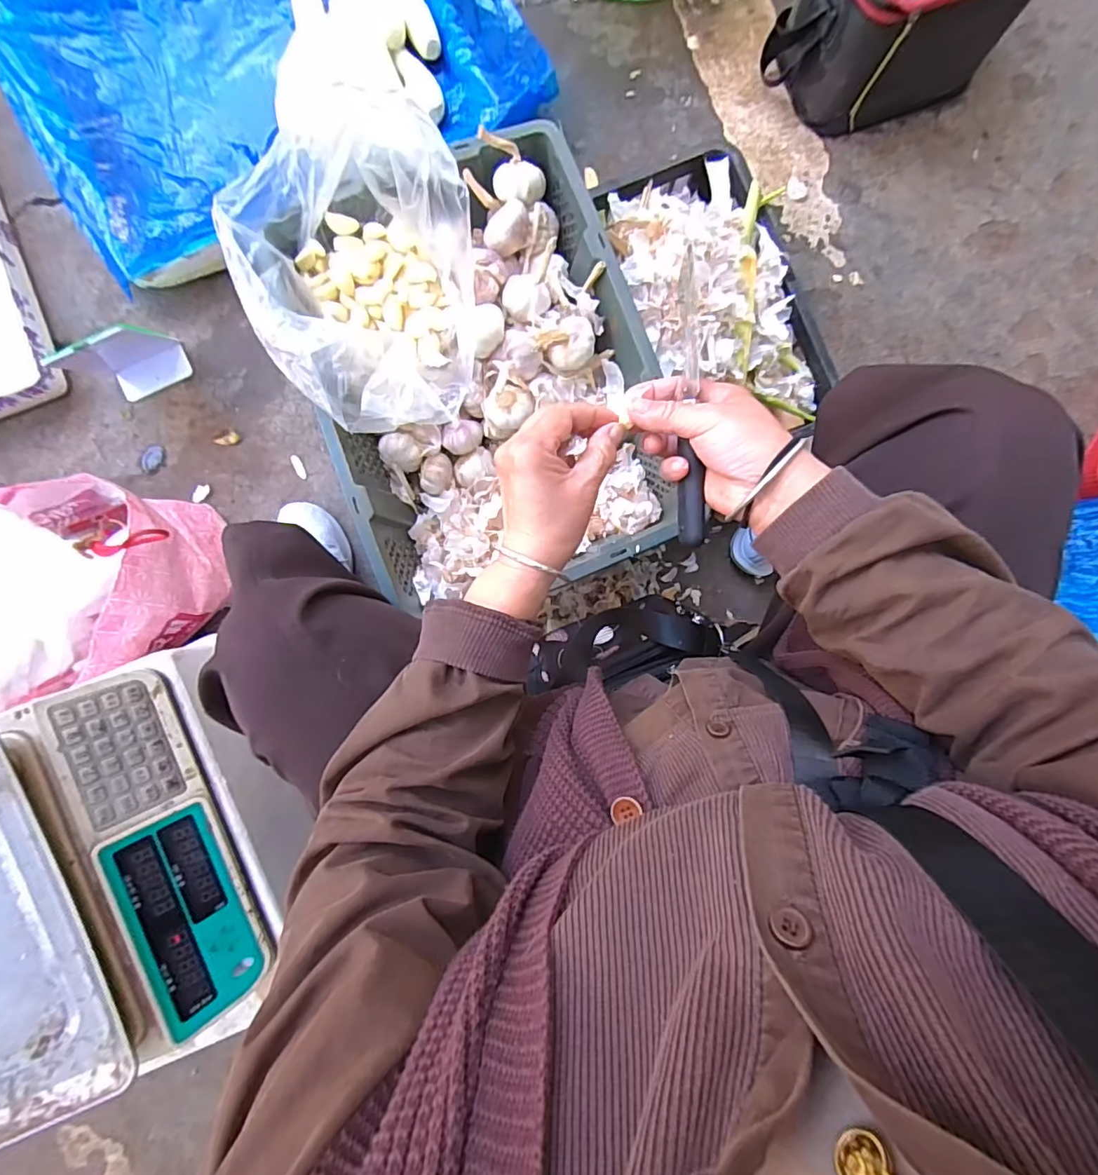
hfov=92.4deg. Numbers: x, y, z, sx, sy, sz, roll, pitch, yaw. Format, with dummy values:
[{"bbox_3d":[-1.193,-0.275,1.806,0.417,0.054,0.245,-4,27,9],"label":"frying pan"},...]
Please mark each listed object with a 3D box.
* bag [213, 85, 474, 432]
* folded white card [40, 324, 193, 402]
[{"bbox_3d":[-0.187,-0.295,0.514,0.219,0.133,0.270,2,89,-1],"label":"bag"},{"bbox_3d":[-0.613,-0.348,0.741,0.107,0.147,0.094,-25,90,-1],"label":"folded white card"}]

